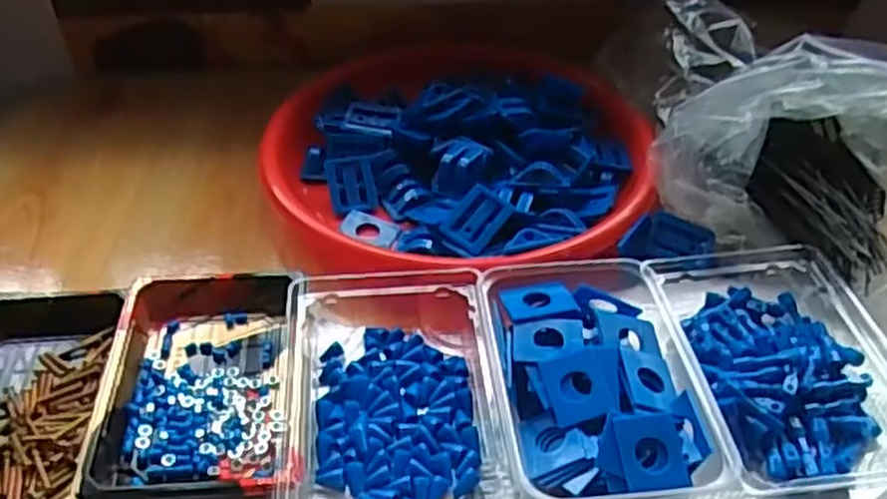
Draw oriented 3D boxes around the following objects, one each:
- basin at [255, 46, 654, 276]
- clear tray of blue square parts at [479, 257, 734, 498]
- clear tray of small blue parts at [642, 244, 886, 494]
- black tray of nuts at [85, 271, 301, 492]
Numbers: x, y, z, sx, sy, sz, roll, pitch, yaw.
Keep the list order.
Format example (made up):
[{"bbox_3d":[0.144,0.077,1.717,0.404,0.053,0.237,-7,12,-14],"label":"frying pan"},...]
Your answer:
[{"bbox_3d":[0.012,-0.078,0.615,0.282,0.061,0.282,0,40,0],"label":"basin"},{"bbox_3d":[0.083,0.075,0.443,0.107,0.036,0.164,-4,40,-4],"label":"clear tray of blue square parts"},{"bbox_3d":[0.196,0.057,0.467,0.129,0.033,0.187,-5,40,-6],"label":"clear tray of small blue parts"},{"bbox_3d":[-0.141,0.072,0.456,0.098,0.023,0.157,-4,40,-4],"label":"black tray of nuts"}]

